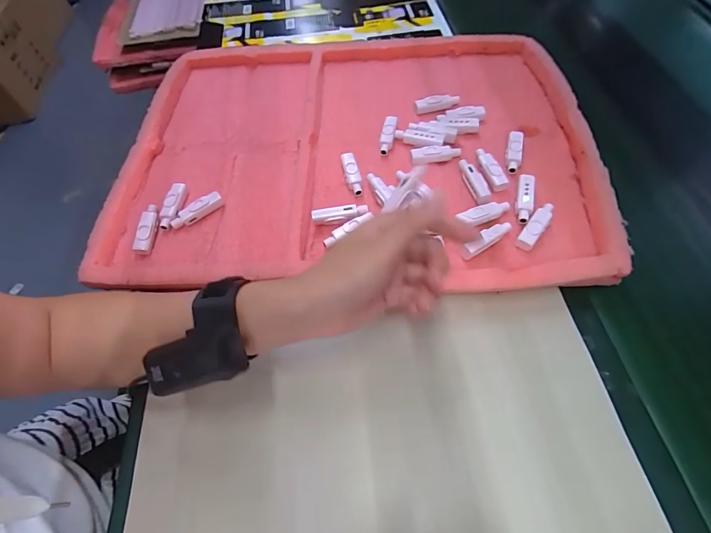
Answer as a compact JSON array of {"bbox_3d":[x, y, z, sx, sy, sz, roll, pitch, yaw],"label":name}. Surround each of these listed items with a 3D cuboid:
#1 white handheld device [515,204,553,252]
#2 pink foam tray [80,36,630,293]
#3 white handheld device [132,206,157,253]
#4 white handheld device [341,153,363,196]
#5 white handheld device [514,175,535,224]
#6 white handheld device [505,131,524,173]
[{"bbox_3d":[0.172,-0.041,0.351,0.017,0.008,0.055,30,66,19],"label":"white handheld device"},{"bbox_3d":[-0.004,-0.144,0.434,0.508,0.039,0.393,-1,60,4],"label":"pink foam tray"},{"bbox_3d":[-0.214,-0.040,0.376,0.014,0.011,0.051,-5,60,1],"label":"white handheld device"},{"bbox_3d":[-0.003,-0.100,0.403,0.016,0.012,0.052,-12,60,-3],"label":"white handheld device"},{"bbox_3d":[0.168,-0.068,0.367,0.016,0.009,0.057,13,62,12],"label":"white handheld device"},{"bbox_3d":[0.173,-0.126,0.403,0.016,0.007,0.055,14,62,12],"label":"white handheld device"}]

